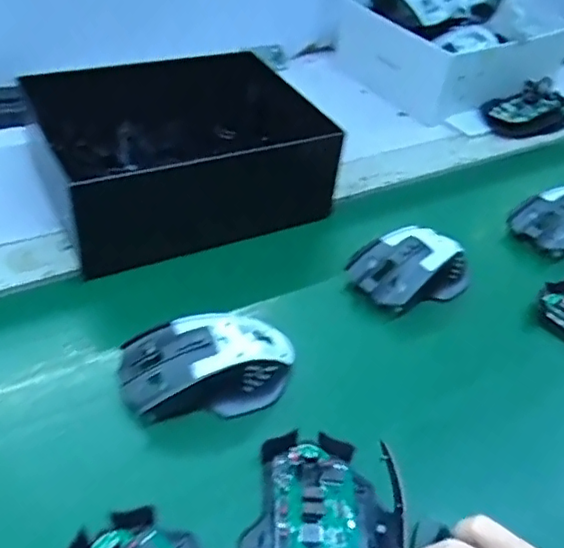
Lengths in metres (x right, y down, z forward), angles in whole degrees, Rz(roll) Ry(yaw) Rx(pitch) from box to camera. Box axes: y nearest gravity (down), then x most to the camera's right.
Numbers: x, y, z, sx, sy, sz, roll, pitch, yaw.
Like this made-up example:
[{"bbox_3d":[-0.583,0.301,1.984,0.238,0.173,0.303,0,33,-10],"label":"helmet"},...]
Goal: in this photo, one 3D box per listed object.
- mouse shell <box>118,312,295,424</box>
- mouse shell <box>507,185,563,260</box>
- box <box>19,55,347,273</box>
[{"bbox_3d":[-0.048,0.058,0.392,0.117,0.041,0.076,-13,47,-19],"label":"mouse shell"},{"bbox_3d":[0.262,-0.051,0.551,0.086,0.034,0.062,-18,48,-24],"label":"mouse shell"},{"bbox_3d":[-0.092,-0.116,0.536,0.220,0.083,0.184,-17,48,-23],"label":"box"}]

